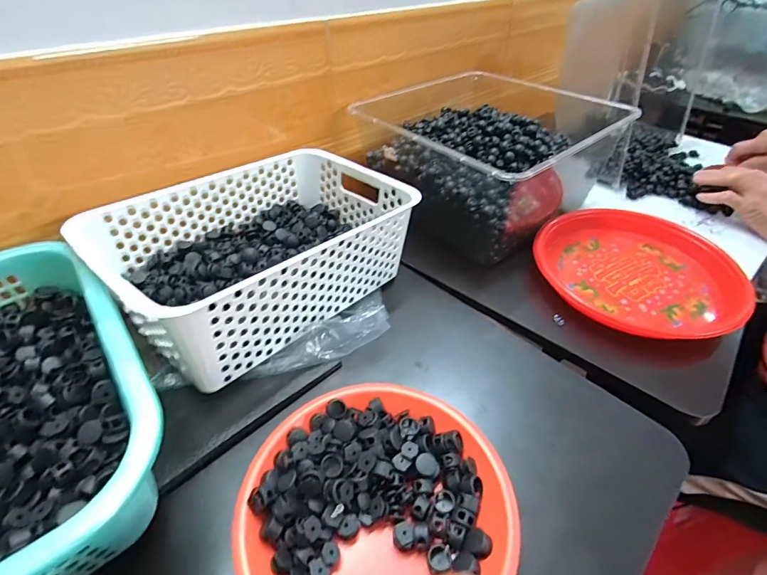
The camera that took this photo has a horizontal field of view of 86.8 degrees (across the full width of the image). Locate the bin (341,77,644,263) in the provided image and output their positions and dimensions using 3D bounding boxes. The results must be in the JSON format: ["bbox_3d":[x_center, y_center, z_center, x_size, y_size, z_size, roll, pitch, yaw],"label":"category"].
[{"bbox_3d":[0.147,-0.208,0.618,0.293,0.141,0.321,-25,48,-28],"label":"bin"}]

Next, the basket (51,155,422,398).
[{"bbox_3d":[-0.129,-0.045,0.449,0.205,0.101,0.296,30,48,28],"label":"basket"}]

